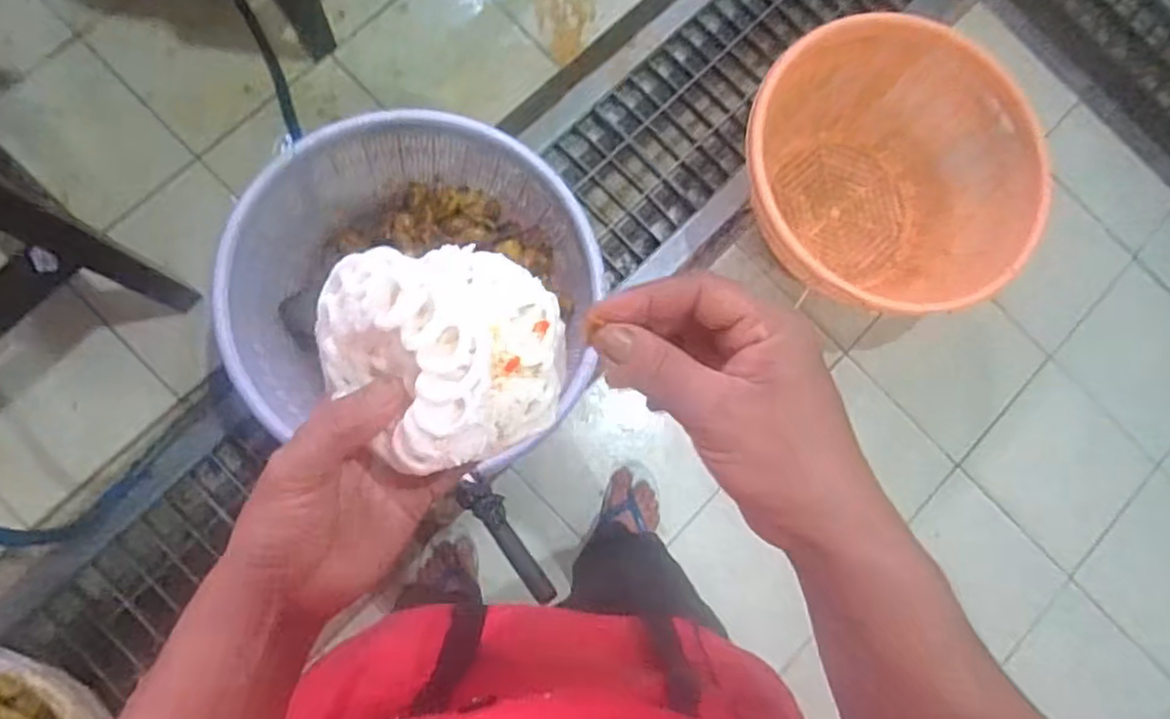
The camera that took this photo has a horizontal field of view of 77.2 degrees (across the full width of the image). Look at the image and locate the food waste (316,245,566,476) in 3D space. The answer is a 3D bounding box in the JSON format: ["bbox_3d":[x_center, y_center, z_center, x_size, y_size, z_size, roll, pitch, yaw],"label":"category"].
[{"bbox_3d":[-0.063,-0.004,0.328,0.106,0.050,0.099,1,84,-7],"label":"food waste"}]

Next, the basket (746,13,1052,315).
[{"bbox_3d":[0.519,-0.337,1.329,0.525,0.247,0.510,1,84,-7],"label":"basket"}]

